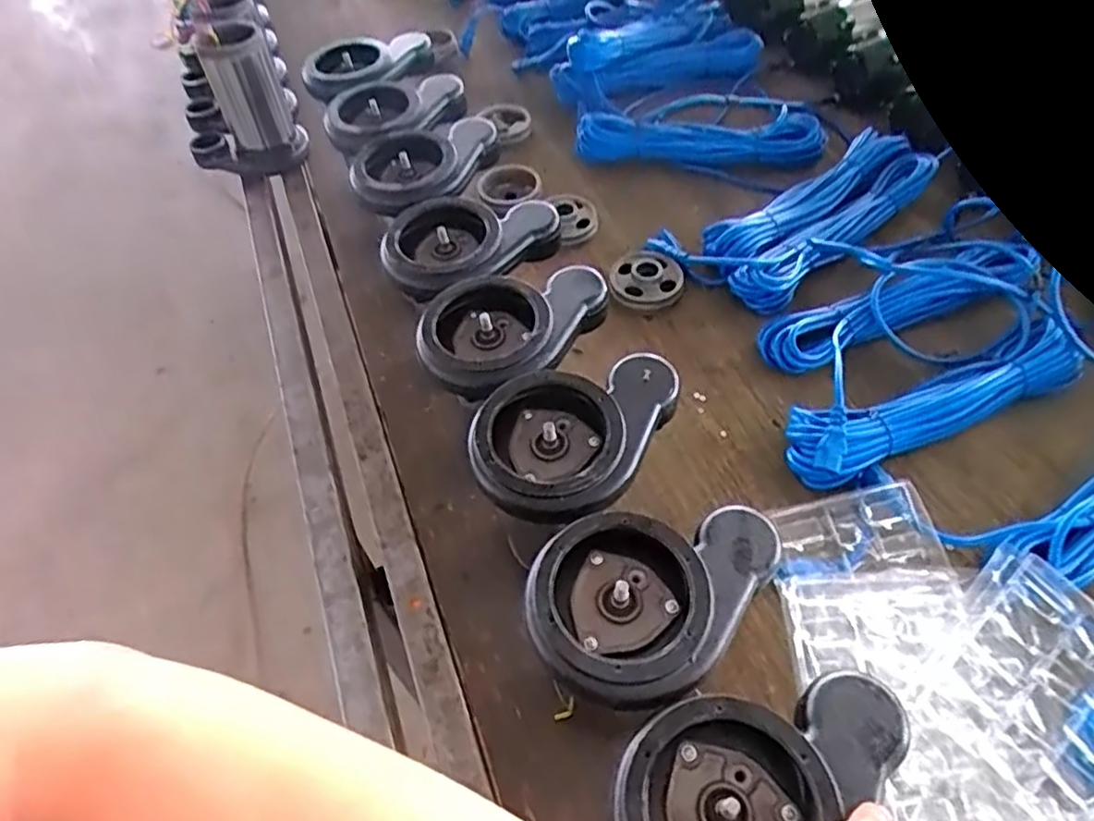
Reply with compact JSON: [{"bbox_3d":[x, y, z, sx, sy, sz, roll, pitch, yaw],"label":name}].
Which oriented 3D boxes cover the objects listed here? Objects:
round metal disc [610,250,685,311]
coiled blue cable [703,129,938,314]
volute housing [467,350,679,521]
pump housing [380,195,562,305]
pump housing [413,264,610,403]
[{"bbox_3d":[0.122,-0.159,0.826,0.088,0.021,0.085,-3,52,4],"label":"round metal disc"},{"bbox_3d":[0.349,-0.253,0.865,0.360,0.041,0.136,-35,56,-20],"label":"coiled blue cable"},{"bbox_3d":[0.018,0.012,0.515,0.124,0.046,0.165,23,58,22],"label":"volute housing"},{"bbox_3d":[-0.078,-0.161,0.658,0.163,0.042,0.127,-37,57,-21],"label":"pump housing"},{"bbox_3d":[-0.032,-0.076,0.584,0.122,0.042,0.161,26,59,24],"label":"pump housing"}]

